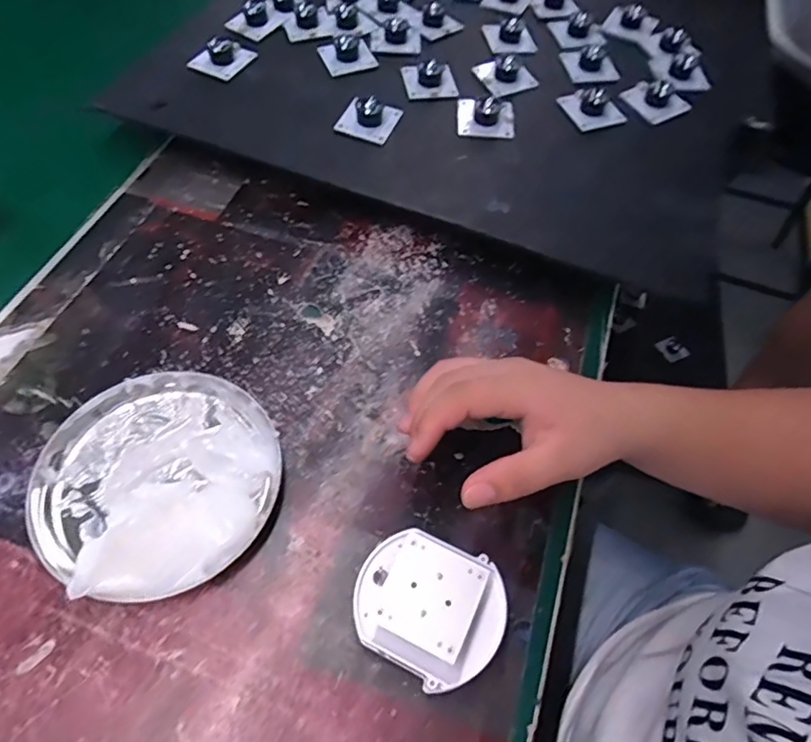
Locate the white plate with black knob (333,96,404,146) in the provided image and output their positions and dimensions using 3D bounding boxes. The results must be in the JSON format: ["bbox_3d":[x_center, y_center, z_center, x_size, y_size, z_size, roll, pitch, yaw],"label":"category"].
[{"bbox_3d":[-0.029,-0.204,0.450,0.042,0.018,0.043,20,57,9],"label":"white plate with black knob"}]

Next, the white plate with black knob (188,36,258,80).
[{"bbox_3d":[-0.156,-0.271,0.480,0.041,0.018,0.044,26,58,13],"label":"white plate with black knob"}]

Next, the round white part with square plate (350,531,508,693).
[{"bbox_3d":[0.011,0.113,0.272,0.070,0.044,0.058,25,58,12],"label":"round white part with square plate"}]

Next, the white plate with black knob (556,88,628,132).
[{"bbox_3d":[0.155,-0.220,0.466,0.038,0.021,0.046,-15,59,-14],"label":"white plate with black knob"}]

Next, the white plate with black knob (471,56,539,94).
[{"bbox_3d":[0.086,-0.263,0.493,0.041,0.019,0.052,-22,61,-18],"label":"white plate with black knob"}]

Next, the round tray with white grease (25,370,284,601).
[{"bbox_3d":[-0.135,0.055,0.310,0.126,0.026,0.126,2,56,-3],"label":"round tray with white grease"}]

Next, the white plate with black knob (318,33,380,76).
[{"bbox_3d":[-0.052,-0.283,0.492,0.041,0.016,0.051,-16,59,-14],"label":"white plate with black knob"}]

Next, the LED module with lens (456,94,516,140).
[{"bbox_3d":[0.065,-0.212,0.459,0.045,0.020,0.049,0,56,-4],"label":"LED module with lens"}]

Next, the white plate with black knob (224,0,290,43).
[{"bbox_3d":[-0.135,-0.326,0.518,0.041,0.021,0.045,38,62,20],"label":"white plate with black knob"}]

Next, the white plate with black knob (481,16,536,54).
[{"bbox_3d":[0.096,-0.308,0.517,0.039,0.018,0.038,-9,57,-10],"label":"white plate with black knob"}]

